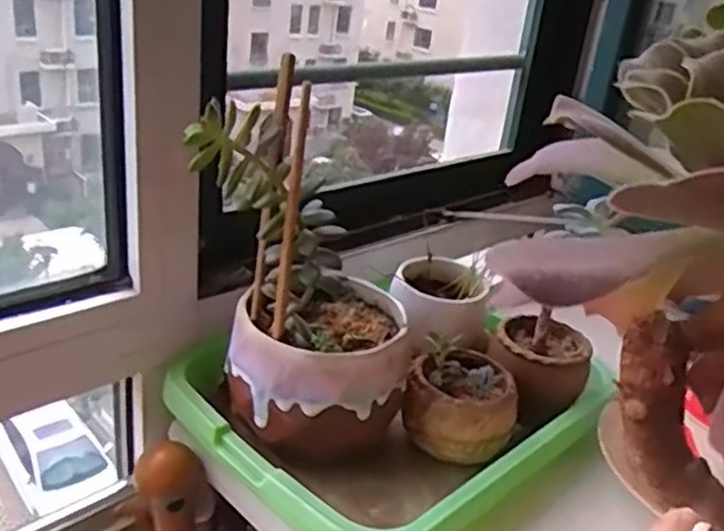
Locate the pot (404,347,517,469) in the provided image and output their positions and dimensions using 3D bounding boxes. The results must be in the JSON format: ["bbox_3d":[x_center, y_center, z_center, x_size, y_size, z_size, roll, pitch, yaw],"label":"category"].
[{"bbox_3d":[0.074,0.106,0.533,0.081,0.061,0.066,12,26,10],"label":"pot"}]

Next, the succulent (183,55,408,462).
[{"bbox_3d":[-0.036,0.001,0.476,0.143,0.227,0.112,-1,26,-17],"label":"succulent"}]

